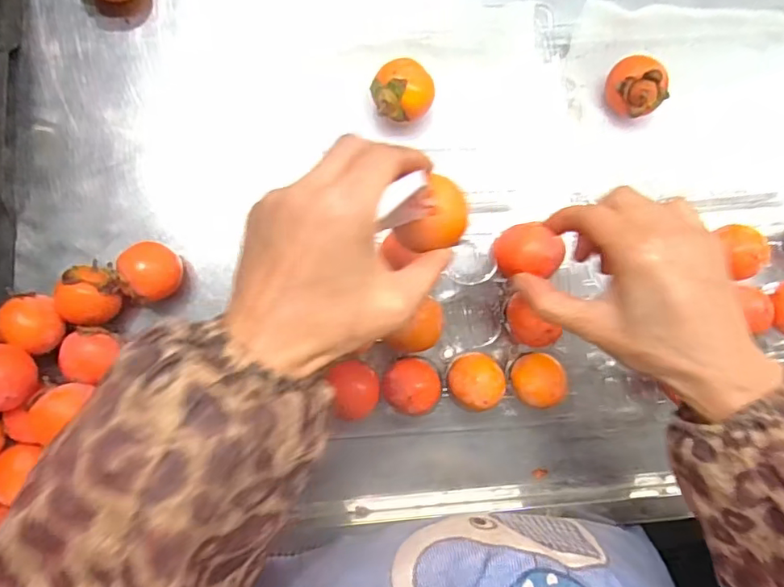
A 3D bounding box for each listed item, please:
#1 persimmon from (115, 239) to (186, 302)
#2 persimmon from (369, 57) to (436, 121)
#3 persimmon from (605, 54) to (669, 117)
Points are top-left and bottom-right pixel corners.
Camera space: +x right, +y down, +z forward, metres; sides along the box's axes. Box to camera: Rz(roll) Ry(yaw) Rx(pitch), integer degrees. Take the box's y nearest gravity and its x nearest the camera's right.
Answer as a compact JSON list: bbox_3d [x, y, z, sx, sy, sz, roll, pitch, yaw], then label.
[{"bbox_3d":[-0.169,-0.016,0.388,0.039,0.043,0.044,-7,91,-3],"label":"persimmon"},{"bbox_3d":[0.008,-0.144,0.393,0.043,0.043,0.038,-23,92,-3],"label":"persimmon"},{"bbox_3d":[0.176,-0.150,0.400,0.033,0.038,0.041,-34,92,-3],"label":"persimmon"}]

